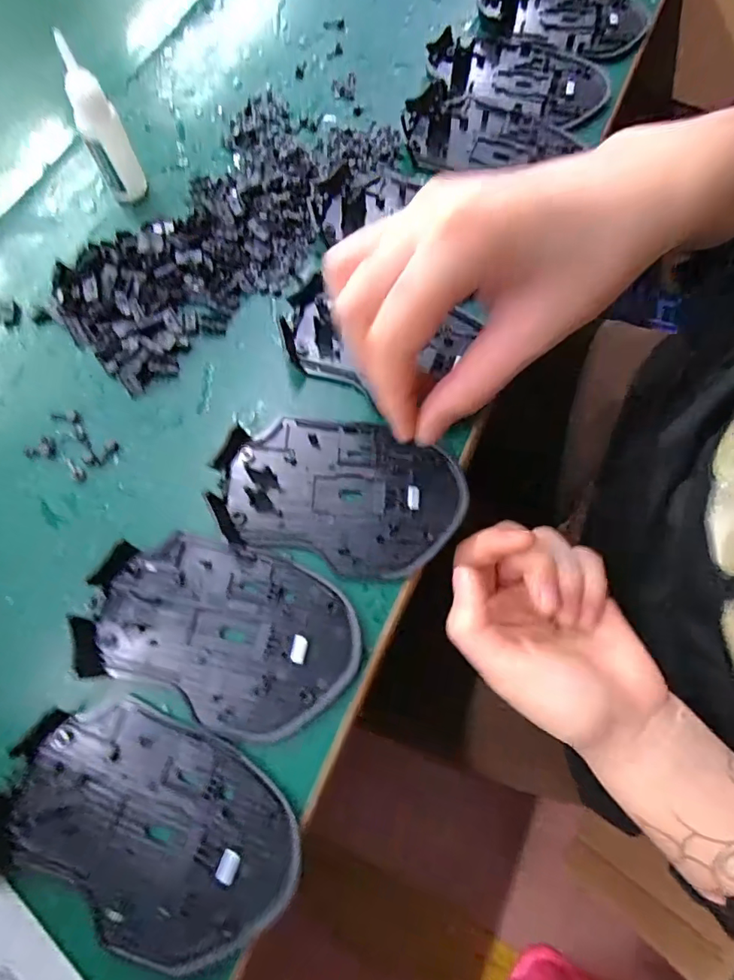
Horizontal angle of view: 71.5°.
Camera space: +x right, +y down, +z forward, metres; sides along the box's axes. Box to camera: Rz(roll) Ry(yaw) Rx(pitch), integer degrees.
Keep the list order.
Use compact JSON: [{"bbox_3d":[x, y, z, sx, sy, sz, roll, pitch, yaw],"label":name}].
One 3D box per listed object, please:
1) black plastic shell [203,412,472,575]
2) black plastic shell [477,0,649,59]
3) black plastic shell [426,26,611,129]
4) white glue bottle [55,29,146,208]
[{"bbox_3d":[-0.013,0.000,0.239,0.112,0.009,0.070,15,72,5],"label":"black plastic shell"},{"bbox_3d":[0.137,-0.334,0.354,0.113,0.014,0.073,15,72,5],"label":"black plastic shell"},{"bbox_3d":[0.098,-0.270,0.331,0.114,0.011,0.068,13,72,5],"label":"black plastic shell"},{"bbox_3d":[-0.140,-0.190,0.267,0.022,0.074,0.016,-32,74,-10],"label":"white glue bottle"}]

